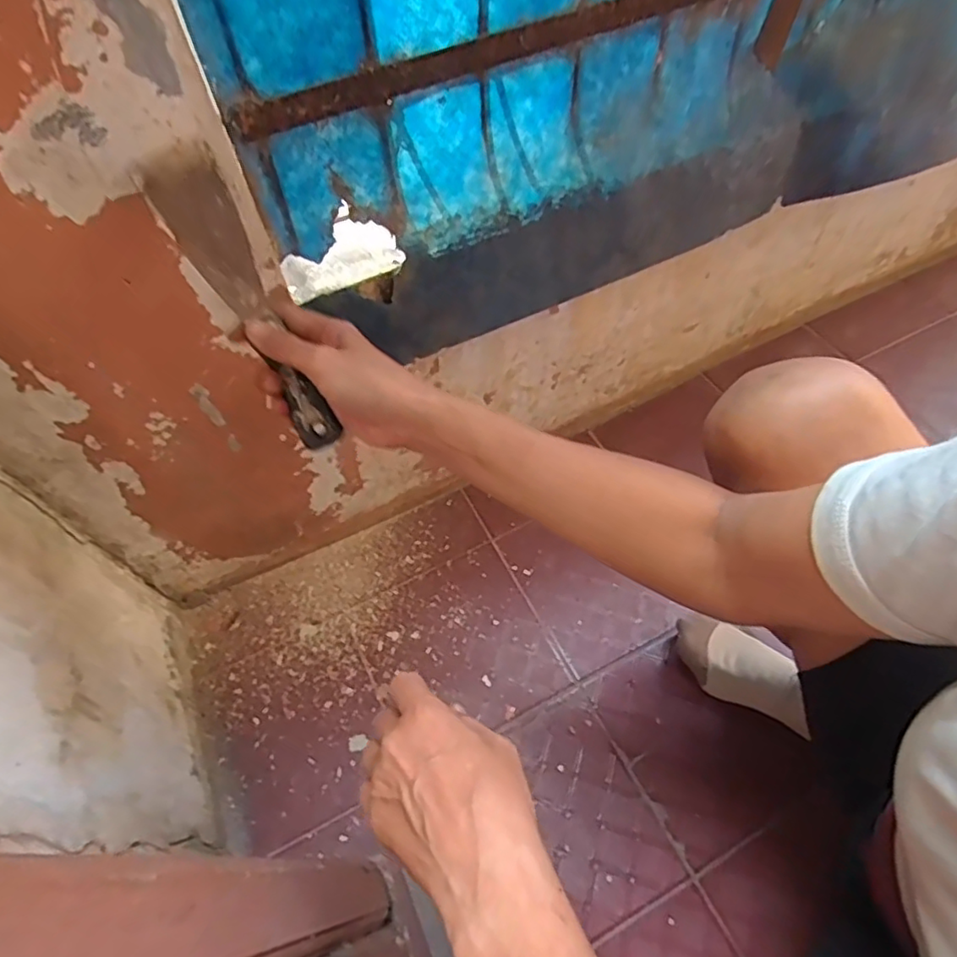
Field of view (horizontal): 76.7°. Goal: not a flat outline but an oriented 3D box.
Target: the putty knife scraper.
[{"bbox_3d":[-0.148,-0.110,0.400,0.043,0.198,0.014,-32,23,-16],"label":"putty knife scraper"}]

